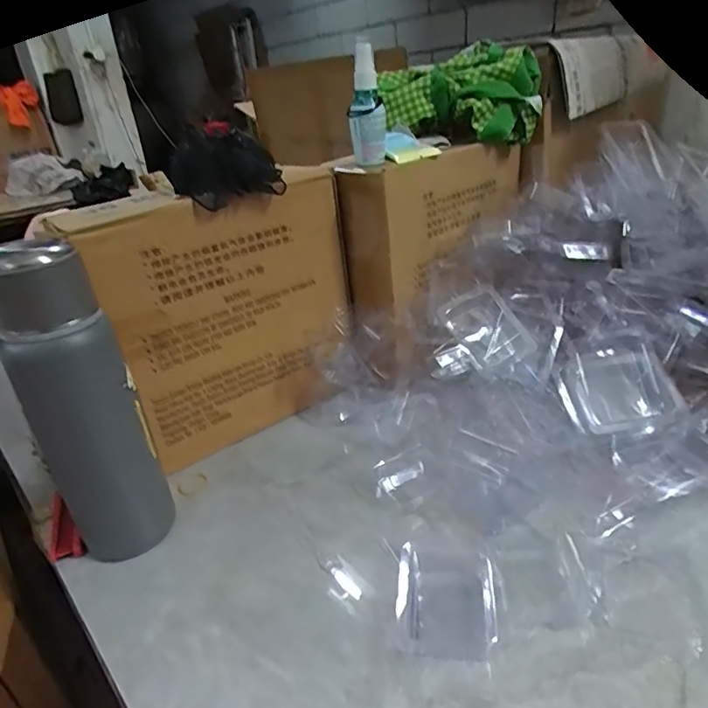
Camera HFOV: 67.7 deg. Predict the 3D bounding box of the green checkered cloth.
[{"bbox_3d":[0.125,-0.327,0.674,0.213,0.099,0.089,6,29,21],"label":"green checkered cloth"}]

